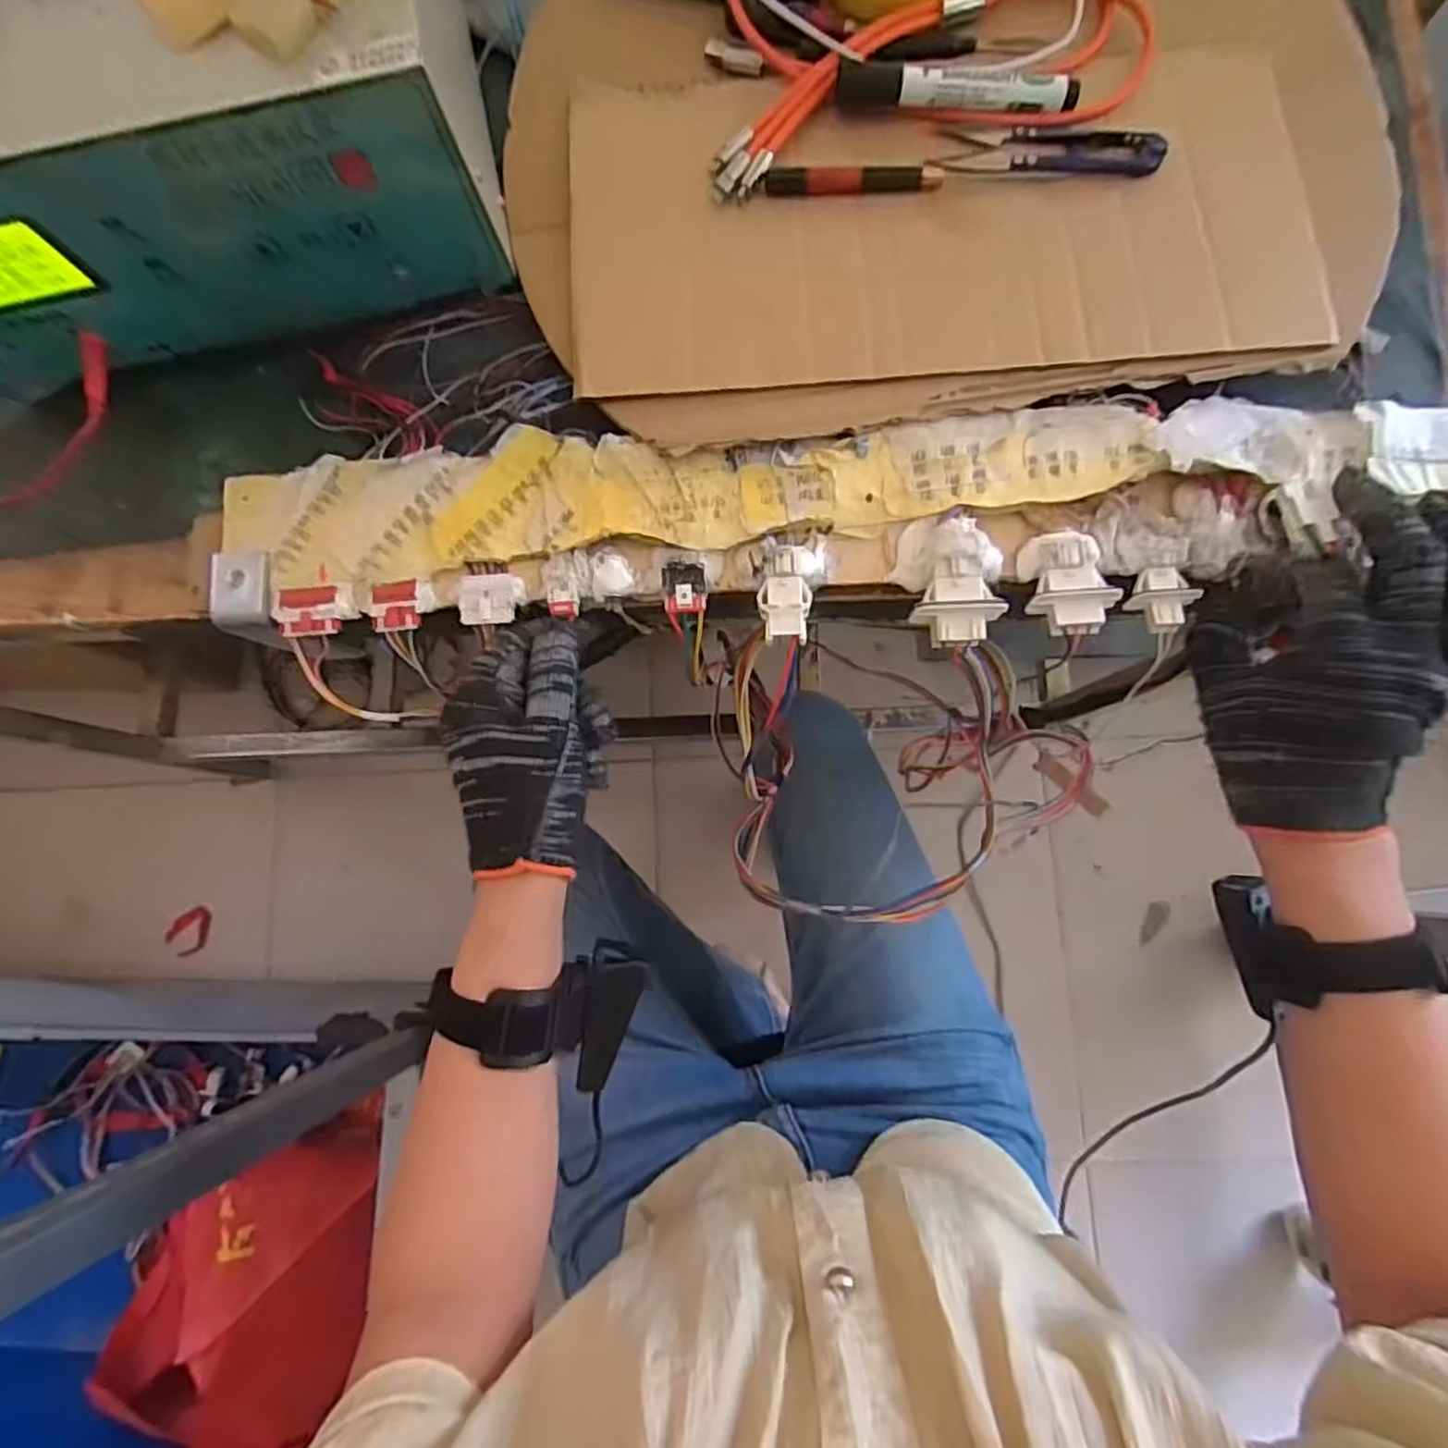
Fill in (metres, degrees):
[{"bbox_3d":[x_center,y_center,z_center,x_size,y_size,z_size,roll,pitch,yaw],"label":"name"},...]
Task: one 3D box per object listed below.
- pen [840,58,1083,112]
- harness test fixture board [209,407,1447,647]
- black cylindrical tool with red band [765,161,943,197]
[{"bbox_3d":[0.126,-0.343,0.397,0.128,0.016,0.024,6,81,4],"label":"pen"},{"bbox_3d":[0.070,-0.098,0.371,0.663,0.032,0.114,-2,80,3],"label":"harness test fixture board"},{"bbox_3d":[0.071,-0.295,0.395,0.094,0.010,0.014,-4,80,2],"label":"black cylindrical tool with red band"}]

